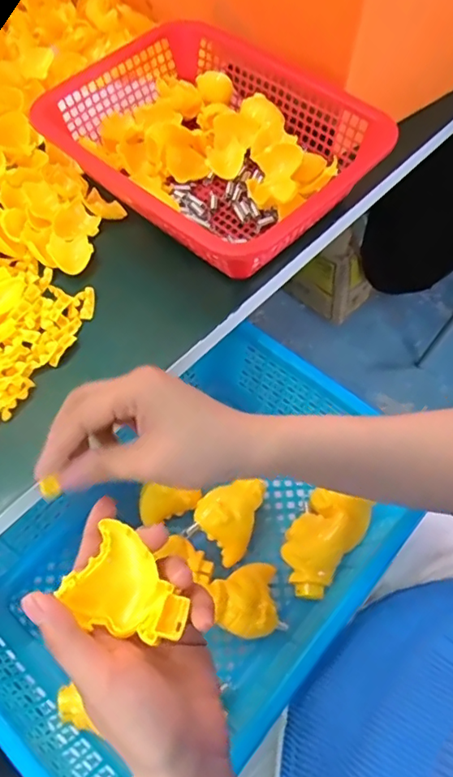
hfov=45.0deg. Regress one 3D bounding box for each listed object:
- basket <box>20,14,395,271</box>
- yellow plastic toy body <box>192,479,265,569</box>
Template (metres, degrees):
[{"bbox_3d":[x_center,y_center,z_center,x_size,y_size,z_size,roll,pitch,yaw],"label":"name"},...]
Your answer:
[{"bbox_3d":[-0.021,-0.228,0.515,0.279,0.070,0.219,39,66,23],"label":"basket"},{"bbox_3d":[0.010,0.106,0.456,0.060,0.046,0.046,-34,63,-18],"label":"yellow plastic toy body"}]

